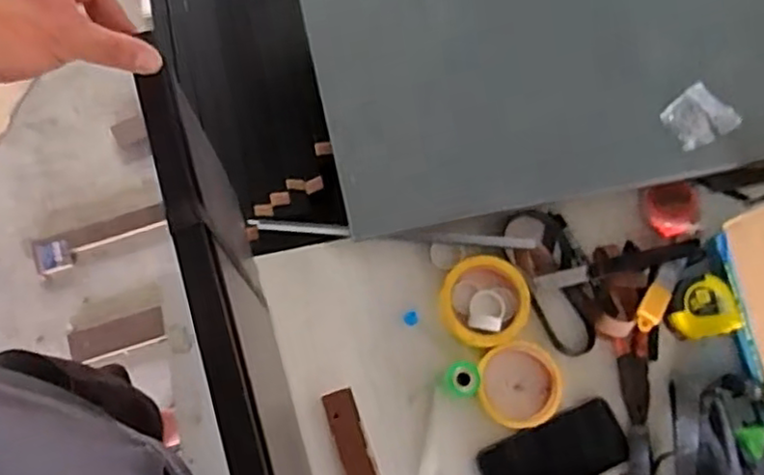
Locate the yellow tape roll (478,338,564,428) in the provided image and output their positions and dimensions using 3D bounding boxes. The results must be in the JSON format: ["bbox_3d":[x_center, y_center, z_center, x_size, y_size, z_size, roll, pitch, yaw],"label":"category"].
[{"bbox_3d":[0.151,0.160,0.732,0.090,0.013,0.092,0,75,0],"label":"yellow tape roll"}]

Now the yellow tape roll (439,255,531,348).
[{"bbox_3d":[0.116,0.072,0.751,0.098,0.015,0.099,0,75,0],"label":"yellow tape roll"}]

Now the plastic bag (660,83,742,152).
[{"bbox_3d":[0.369,-0.142,0.777,0.081,0.008,0.065,-28,77,-11],"label":"plastic bag"}]

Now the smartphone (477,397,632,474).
[{"bbox_3d":[0.187,0.235,0.718,0.155,0.006,0.073,-24,77,-6],"label":"smartphone"}]

